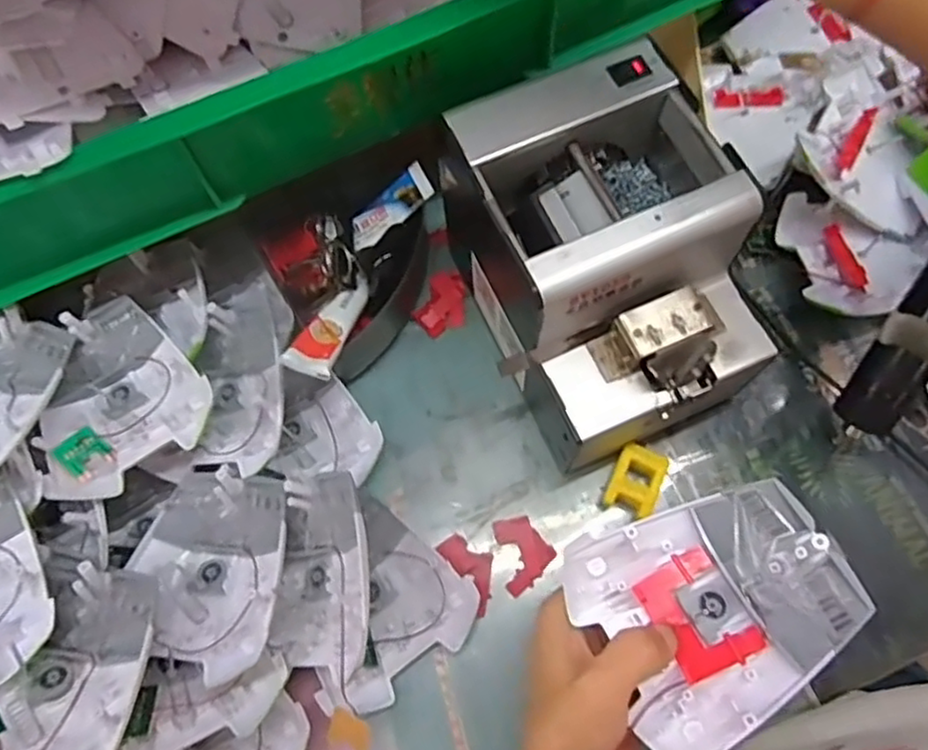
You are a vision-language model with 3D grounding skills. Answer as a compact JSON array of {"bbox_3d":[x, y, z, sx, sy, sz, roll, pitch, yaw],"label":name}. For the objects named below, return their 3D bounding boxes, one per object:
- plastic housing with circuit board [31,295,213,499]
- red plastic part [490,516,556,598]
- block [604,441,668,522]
[{"bbox_3d":[-0.204,0.009,0.398,0.093,0.024,0.109,-26,71,-7],"label":"plastic housing with circuit board"},{"bbox_3d":[0.038,0.109,0.411,0.032,0.011,0.044,-12,70,-2],"label":"red plastic part"},{"bbox_3d":[0.106,0.066,0.419,0.029,0.022,0.042,22,72,10],"label":"block"}]

